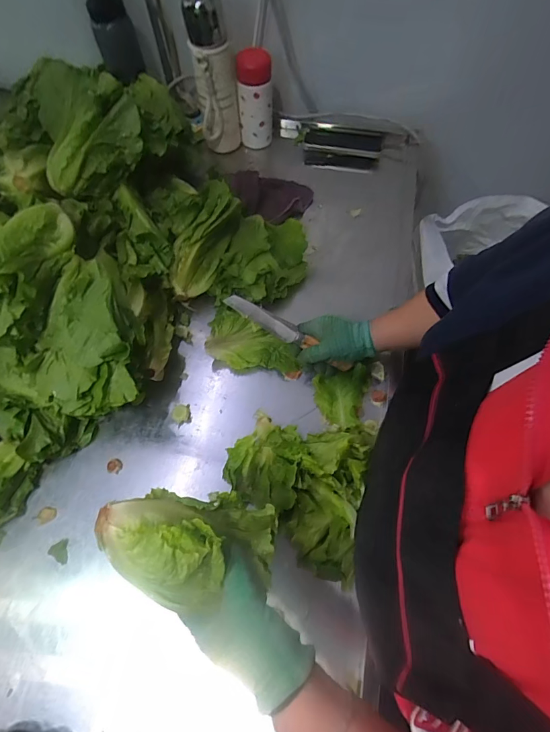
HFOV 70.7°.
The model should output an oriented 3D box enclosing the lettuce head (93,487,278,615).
[{"bbox_3d":[-0.071,0.156,0.333,0.139,0.066,0.090,-1,65,0],"label":"lettuce head"}]

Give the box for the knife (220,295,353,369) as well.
[{"bbox_3d":[0.024,-0.050,0.556,0.204,0.021,0.027,28,65,-16],"label":"knife"}]

